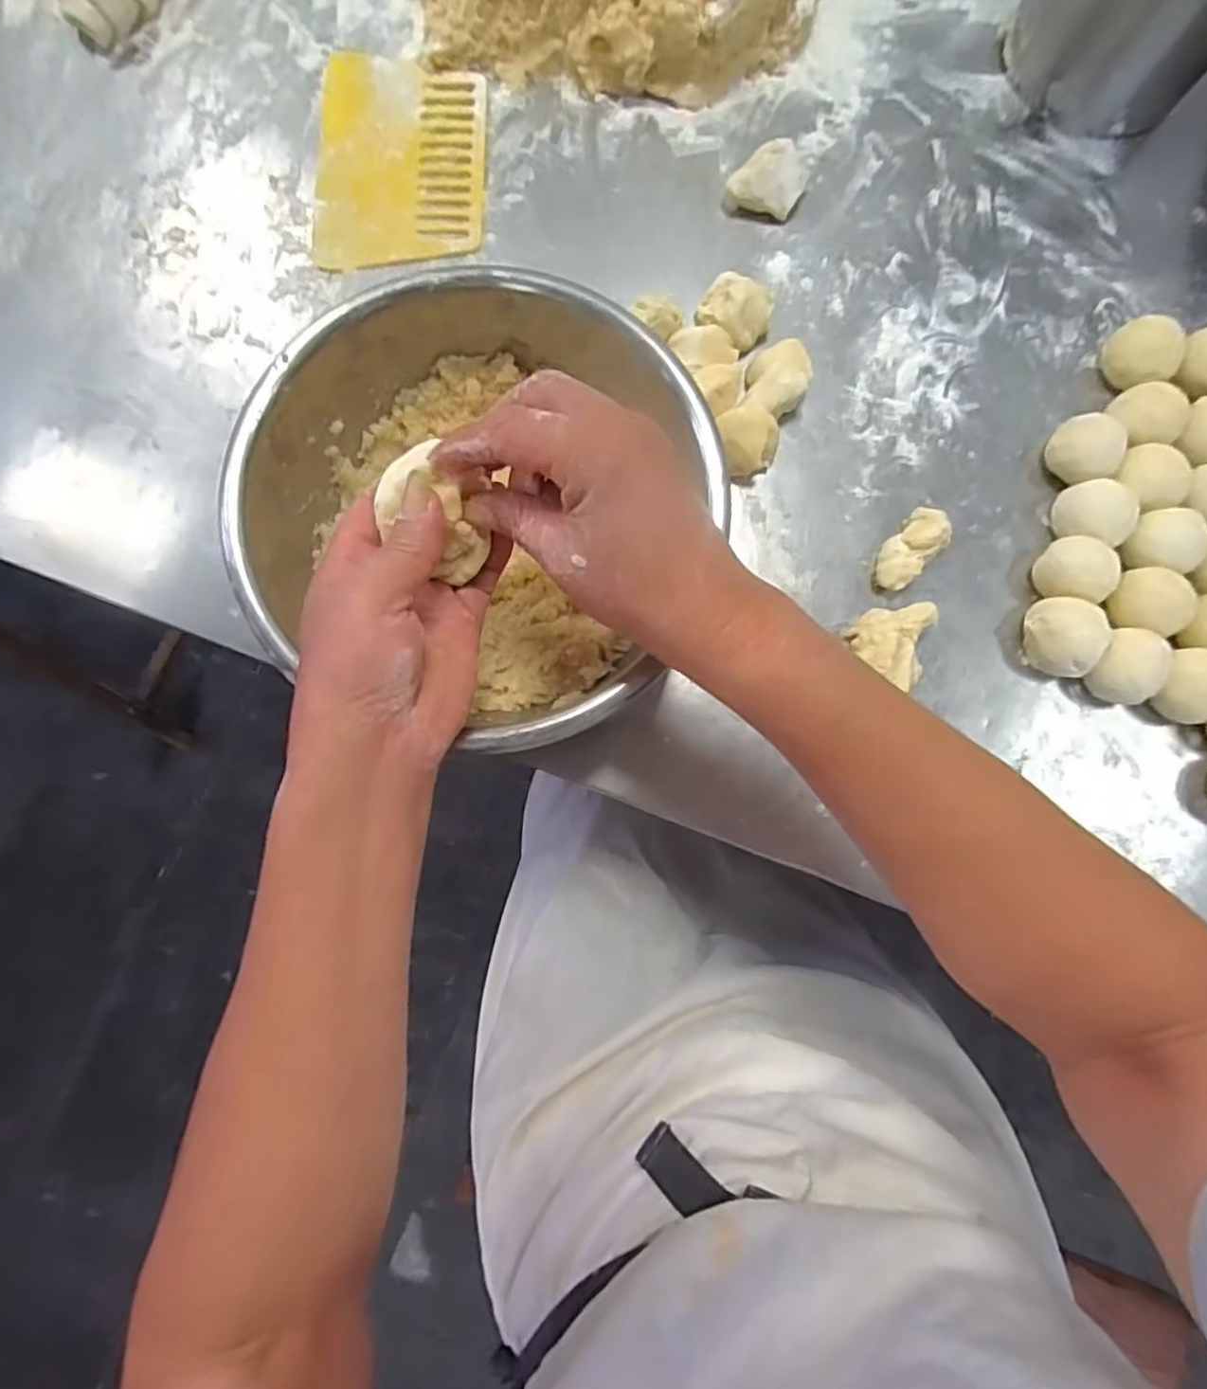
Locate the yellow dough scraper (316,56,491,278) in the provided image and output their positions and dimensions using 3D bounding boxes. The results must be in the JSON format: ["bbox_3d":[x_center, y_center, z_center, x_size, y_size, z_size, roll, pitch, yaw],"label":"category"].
[{"bbox_3d":[-0.143,-0.380,0.481,0.117,0.004,0.163,1,82,-1],"label":"yellow dough scraper"}]

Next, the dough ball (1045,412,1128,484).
[{"bbox_3d":[0.318,-0.161,0.448,0.036,0.030,0.044,-41,85,-6],"label":"dough ball"}]

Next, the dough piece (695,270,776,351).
[{"bbox_3d":[0.088,-0.255,0.455,0.046,0.031,0.034,33,83,3],"label":"dough piece"}]

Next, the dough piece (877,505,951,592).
[{"bbox_3d":[0.199,-0.094,0.441,0.028,0.025,0.054,41,83,4],"label":"dough piece"}]

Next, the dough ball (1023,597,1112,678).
[{"bbox_3d":[0.296,-0.037,0.434,0.042,0.031,0.050,-22,83,-4],"label":"dough ball"}]

